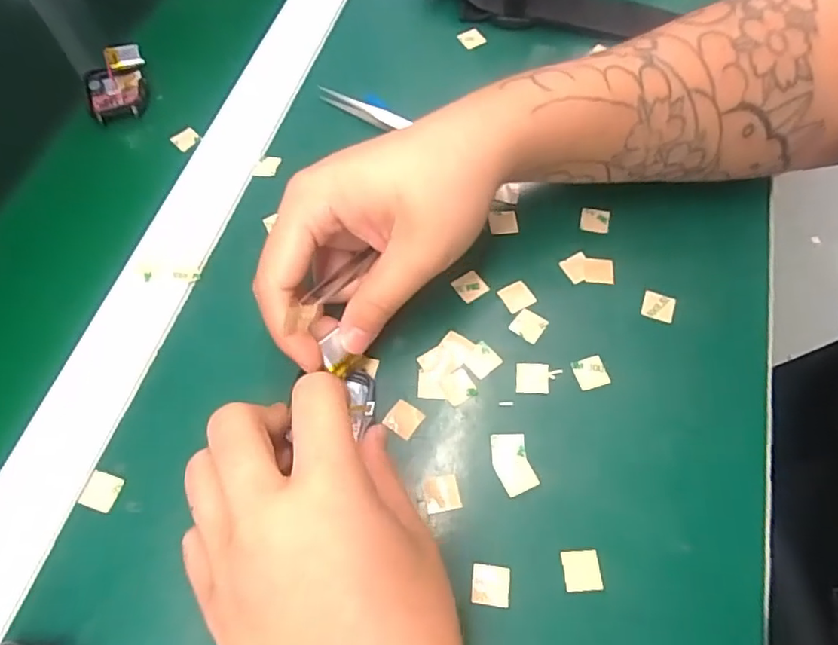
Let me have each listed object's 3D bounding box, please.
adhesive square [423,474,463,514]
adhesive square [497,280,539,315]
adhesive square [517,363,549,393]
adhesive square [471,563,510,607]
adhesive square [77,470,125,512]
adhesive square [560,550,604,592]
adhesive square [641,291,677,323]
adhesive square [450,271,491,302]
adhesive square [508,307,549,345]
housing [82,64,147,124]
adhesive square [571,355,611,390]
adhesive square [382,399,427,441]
[{"bbox_3d":[0.011,0.076,0.260,0.016,0.004,0.016,-10,59,-3],"label":"adhesive square"},{"bbox_3d":[0.052,-0.015,0.305,0.016,0.004,0.016,-27,65,-13],"label":"adhesive square"},{"bbox_3d":[0.056,0.027,0.283,0.016,0.004,0.016,2,63,2],"label":"adhesive square"},{"bbox_3d":[0.030,0.109,0.241,0.015,0.004,0.015,6,63,4],"label":"adhesive square"},{"bbox_3d":[-0.143,0.075,0.260,0.016,0.004,0.016,14,64,8],"label":"adhesive square"},{"bbox_3d":[0.069,0.105,0.246,0.016,0.004,0.016,-4,63,1],"label":"adhesive square"},{"bbox_3d":[0.125,-0.009,0.302,0.016,0.004,0.016,17,64,9],"label":"adhesive square"},{"bbox_3d":[0.027,-0.019,0.309,0.015,0.004,0.015,-34,72,-12],"label":"adhesive square"},{"bbox_3d":[0.056,0.002,0.298,0.016,0.004,0.015,32,71,16],"label":"adhesive square"},{"bbox_3d":[-0.200,-0.155,0.384,0.037,0.011,0.050,-21,64,-10],"label":"housing"},{"bbox_3d":[0.085,0.024,0.285,0.016,0.004,0.015,-15,63,-7],"label":"adhesive square"},{"bbox_3d":[-0.007,0.045,0.275,0.016,0.004,0.016,34,68,17],"label":"adhesive square"}]

